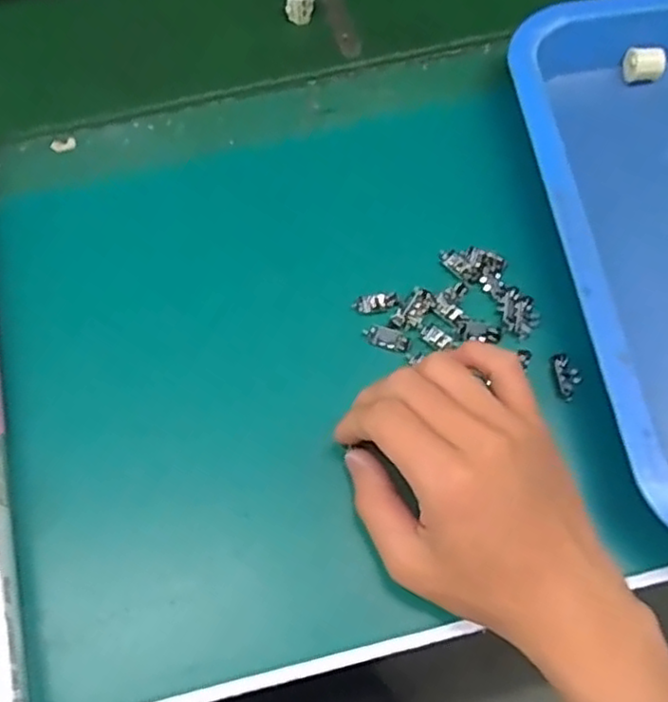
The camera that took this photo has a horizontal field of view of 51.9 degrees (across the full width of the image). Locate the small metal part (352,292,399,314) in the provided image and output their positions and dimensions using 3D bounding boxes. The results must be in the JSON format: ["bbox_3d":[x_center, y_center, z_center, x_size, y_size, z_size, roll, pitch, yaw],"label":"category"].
[{"bbox_3d":[0.023,-0.028,0.389,0.025,0.004,0.010,-5,65,-1],"label":"small metal part"}]

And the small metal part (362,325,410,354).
[{"bbox_3d":[0.029,-0.007,0.381,0.026,0.005,0.010,14,66,8],"label":"small metal part"}]

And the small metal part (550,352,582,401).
[{"bbox_3d":[0.125,0.013,0.368,0.012,0.006,0.025,-15,65,-5],"label":"small metal part"}]

